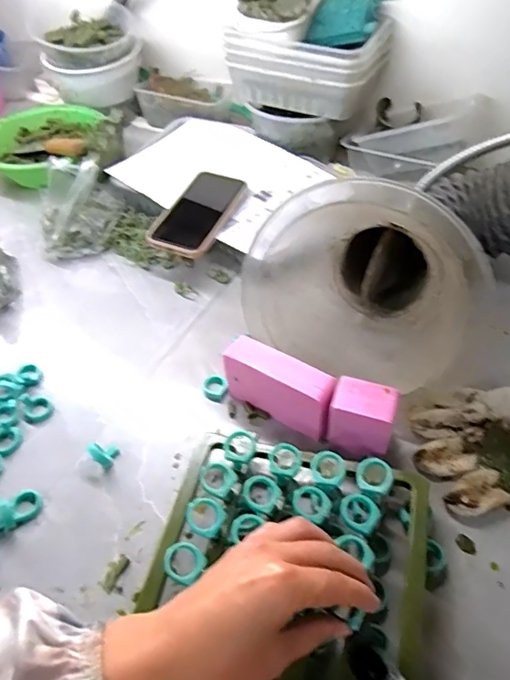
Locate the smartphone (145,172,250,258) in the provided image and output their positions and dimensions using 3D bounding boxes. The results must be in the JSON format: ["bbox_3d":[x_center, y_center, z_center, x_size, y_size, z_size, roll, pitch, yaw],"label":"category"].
[{"bbox_3d":[-0.072,-0.161,0.656,0.079,0.013,0.144,25,61,12],"label":"smartphone"}]

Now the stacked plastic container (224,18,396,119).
[{"bbox_3d":[0.075,-0.400,0.741,0.210,0.094,0.119,19,53,18],"label":"stacked plastic container"}]

